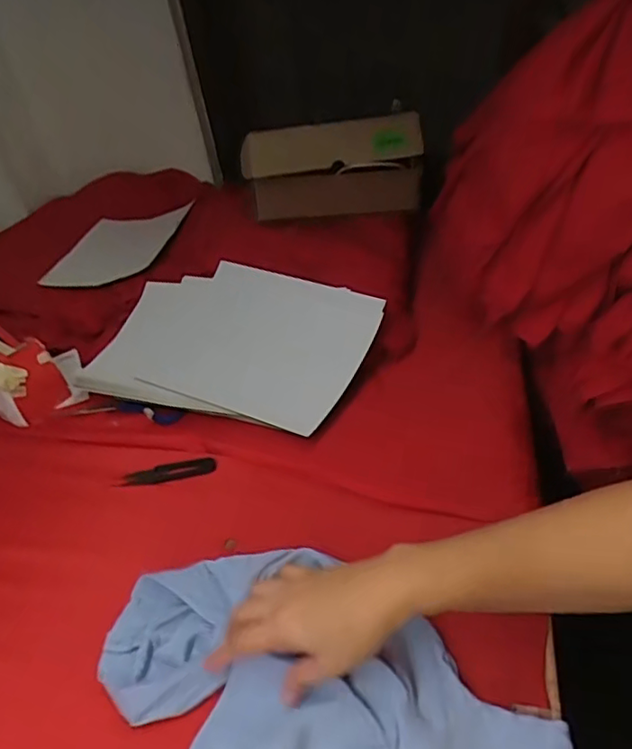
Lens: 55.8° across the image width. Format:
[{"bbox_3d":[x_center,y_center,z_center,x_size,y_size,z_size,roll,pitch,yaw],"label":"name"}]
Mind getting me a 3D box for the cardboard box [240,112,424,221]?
[{"bbox_3d":[0.024,-0.318,0.926,0.273,0.138,0.062,-4,36,9],"label":"cardboard box"}]

